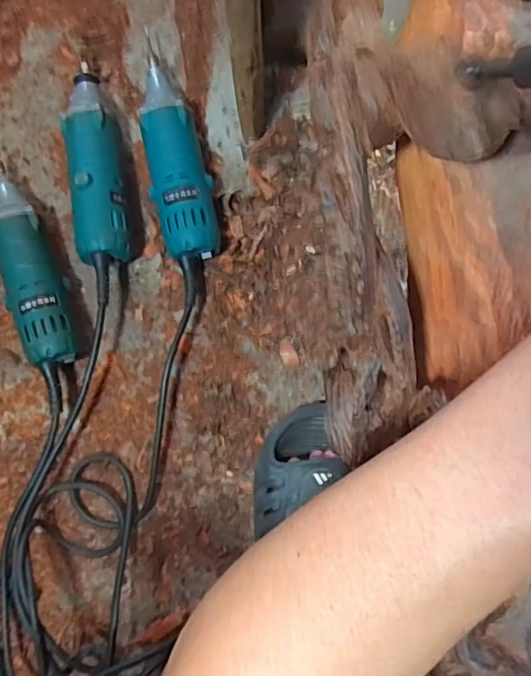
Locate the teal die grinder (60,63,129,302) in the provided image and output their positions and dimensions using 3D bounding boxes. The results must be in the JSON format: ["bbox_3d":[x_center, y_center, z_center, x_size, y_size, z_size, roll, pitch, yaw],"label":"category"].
[{"bbox_3d":[-0.160,-0.154,0.533,0.051,0.060,0.238,-7,83,2],"label":"teal die grinder"}]

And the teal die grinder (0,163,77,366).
[{"bbox_3d":[-0.227,-0.075,0.529,0.050,0.059,0.208,-22,82,0],"label":"teal die grinder"}]

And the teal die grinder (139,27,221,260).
[{"bbox_3d":[-0.087,-0.180,0.535,0.056,0.053,0.217,-12,82,1],"label":"teal die grinder"}]

